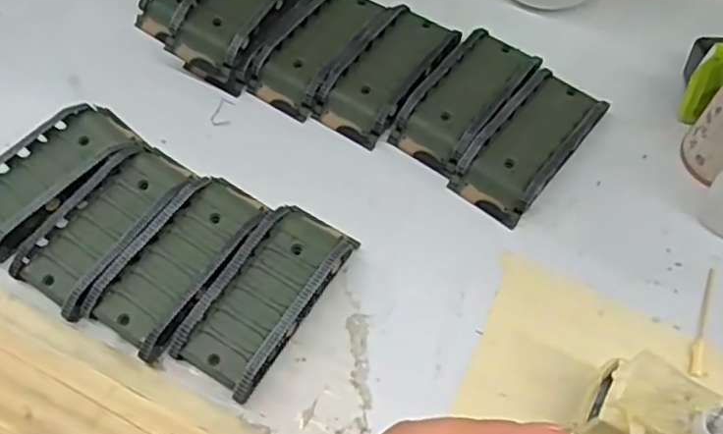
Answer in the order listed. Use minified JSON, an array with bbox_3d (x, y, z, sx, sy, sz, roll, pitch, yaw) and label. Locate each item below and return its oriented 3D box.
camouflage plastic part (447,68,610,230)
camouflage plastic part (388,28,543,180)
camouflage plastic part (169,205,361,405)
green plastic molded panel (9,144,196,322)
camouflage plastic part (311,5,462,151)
[{"bbox_3d":[0.093,-0.041,0.364,0.043,0.019,0.094,36,67,19],"label":"camouflage plastic part"},{"bbox_3d":[0.061,-0.069,0.381,0.044,0.019,0.095,34,66,18],"label":"camouflage plastic part"},{"bbox_3d":[-0.045,0.036,0.321,0.043,0.020,0.096,30,65,16],"label":"camouflage plastic part"},{"bbox_3d":[-0.129,0.002,0.339,0.046,0.017,0.095,30,65,16],"label":"green plastic molded panel"},{"bbox_3d":[0.016,-0.085,0.390,0.046,0.020,0.094,32,66,17],"label":"camouflage plastic part"}]

